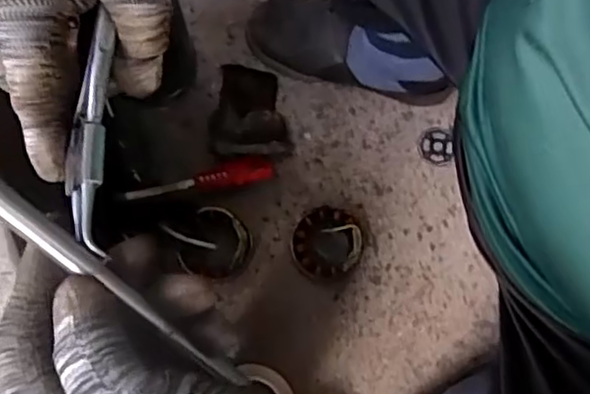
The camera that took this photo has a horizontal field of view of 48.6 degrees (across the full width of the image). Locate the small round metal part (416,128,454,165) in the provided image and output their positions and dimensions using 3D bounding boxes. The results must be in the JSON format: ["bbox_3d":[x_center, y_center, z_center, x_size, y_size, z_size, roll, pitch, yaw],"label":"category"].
[{"bbox_3d":[0.180,-0.067,0.838,0.044,0.009,0.047,0,77,0],"label":"small round metal part"}]

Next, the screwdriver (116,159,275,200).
[{"bbox_3d":[-0.118,-0.022,0.795,0.187,0.024,0.036,-12,77,-18],"label":"screwdriver"}]

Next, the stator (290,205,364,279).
[{"bbox_3d":[0.038,0.056,0.787,0.082,0.039,0.082,0,77,0],"label":"stator"}]

